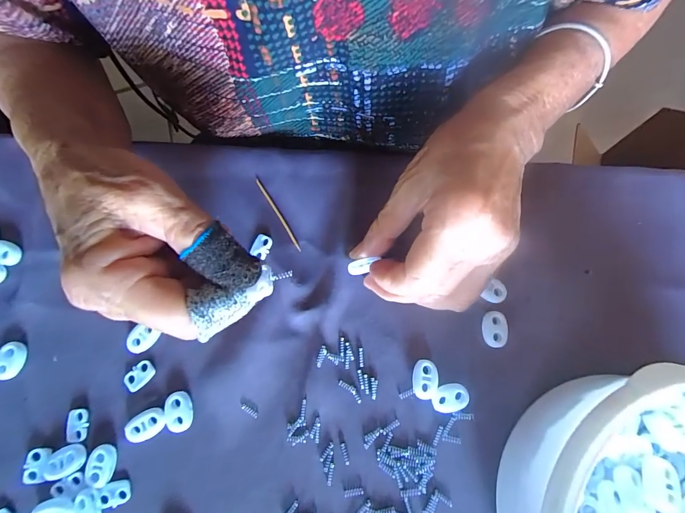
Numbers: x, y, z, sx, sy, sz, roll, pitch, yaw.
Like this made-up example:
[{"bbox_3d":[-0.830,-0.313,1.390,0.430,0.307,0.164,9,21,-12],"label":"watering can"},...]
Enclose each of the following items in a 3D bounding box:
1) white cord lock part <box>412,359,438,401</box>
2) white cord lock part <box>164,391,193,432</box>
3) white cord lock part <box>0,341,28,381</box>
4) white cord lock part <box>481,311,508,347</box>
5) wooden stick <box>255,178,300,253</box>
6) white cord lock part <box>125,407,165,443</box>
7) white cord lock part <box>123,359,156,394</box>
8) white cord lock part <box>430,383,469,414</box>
[{"bbox_3d":[0.051,0.076,0.209,0.015,0.007,0.023,9,79,2],"label":"white cord lock part"},{"bbox_3d":[-0.099,0.094,0.204,0.014,0.005,0.022,-9,79,-2],"label":"white cord lock part"},{"bbox_3d":[-0.206,0.064,0.207,0.015,0.006,0.022,4,76,1],"label":"white cord lock part"},{"bbox_3d":[0.098,0.047,0.216,0.014,0.006,0.022,9,78,2],"label":"white cord lock part"},{"bbox_3d":[-0.045,-0.030,0.234,0.004,0.004,0.061,-31,77,-7],"label":"wooden stick"},{"bbox_3d":[-0.117,0.101,0.200,0.022,0.005,0.015,-27,80,-5],"label":"white cord lock part"},{"bbox_3d":[-0.127,0.074,0.208,0.019,0.004,0.012,-41,81,-8],"label":"white cord lock part"},{"bbox_3d":[0.066,0.087,0.205,0.022,0.004,0.017,-4,78,-1],"label":"white cord lock part"}]

